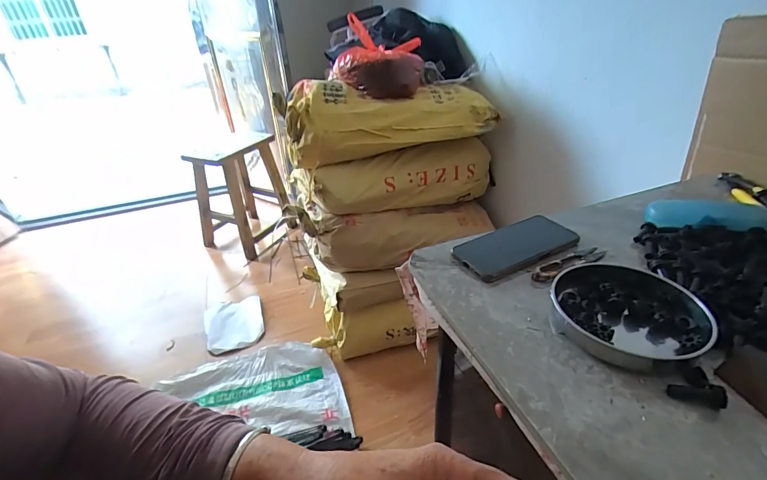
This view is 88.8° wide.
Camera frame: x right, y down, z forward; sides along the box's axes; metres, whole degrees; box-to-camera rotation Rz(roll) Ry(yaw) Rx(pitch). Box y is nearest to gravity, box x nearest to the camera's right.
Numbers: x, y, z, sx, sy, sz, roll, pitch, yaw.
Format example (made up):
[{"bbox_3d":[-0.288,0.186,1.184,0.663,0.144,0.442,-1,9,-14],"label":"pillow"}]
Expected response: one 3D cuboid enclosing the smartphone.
[{"bbox_3d":[0.178,0.007,0.528,0.163,0.012,0.083,-18,35,-20],"label":"smartphone"}]

